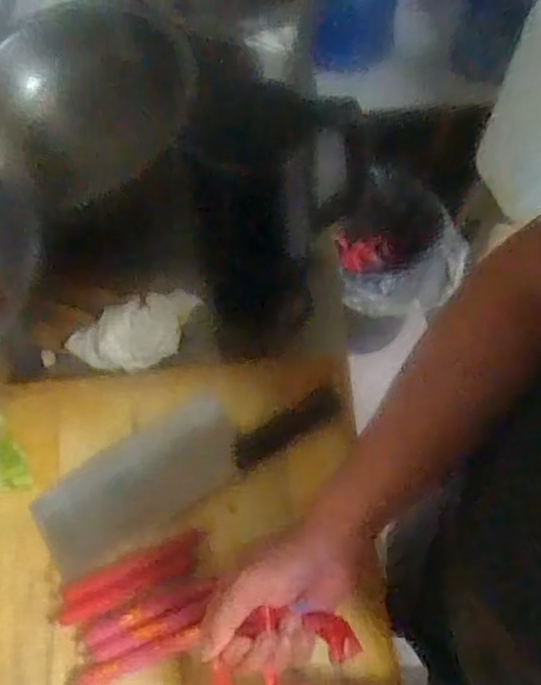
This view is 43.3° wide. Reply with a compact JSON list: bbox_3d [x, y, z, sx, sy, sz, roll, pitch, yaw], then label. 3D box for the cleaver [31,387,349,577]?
[{"bbox_3d":[-0.087,0.111,0.697,0.310,0.029,0.105,-28,64,-16],"label":"cleaver"}]

